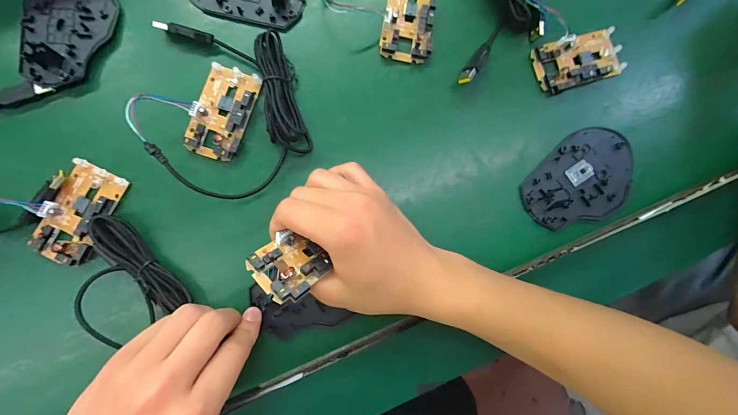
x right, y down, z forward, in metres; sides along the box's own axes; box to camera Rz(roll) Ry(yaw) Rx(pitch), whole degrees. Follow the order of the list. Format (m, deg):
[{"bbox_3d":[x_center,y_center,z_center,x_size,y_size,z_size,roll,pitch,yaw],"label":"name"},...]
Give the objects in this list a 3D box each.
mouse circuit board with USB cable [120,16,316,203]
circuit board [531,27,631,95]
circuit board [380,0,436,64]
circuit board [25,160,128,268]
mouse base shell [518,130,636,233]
[{"bbox_3d":[-0.115,-0.082,0.254,0.132,0.046,0.149,2,83,-3],"label":"mouse circuit board with USB cable"},{"bbox_3d":[0.195,-0.137,0.297,0.082,0.014,0.046,-18,84,-5],"label":"circuit board"},{"bbox_3d":[0.037,-0.174,0.293,0.044,0.014,0.081,9,83,-2],"label":"circuit board"},{"bbox_3d":[-0.230,0.004,0.252,0.047,0.021,0.076,23,82,0],"label":"circuit board"},{"bbox_3d":[0.191,-0.023,0.285,0.111,0.006,0.072,-40,87,-7],"label":"mouse base shell"}]

